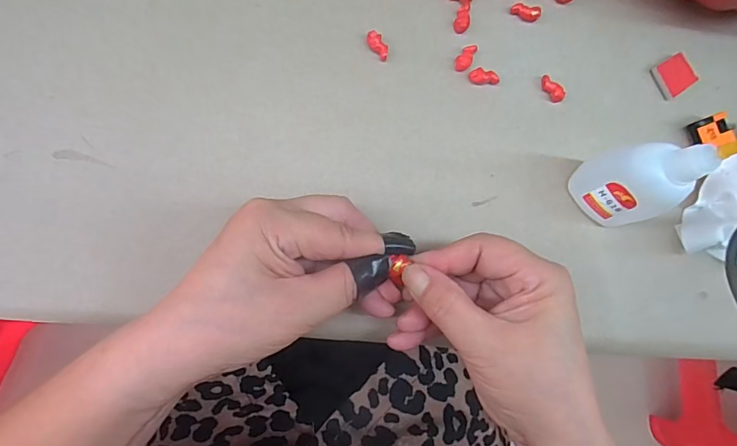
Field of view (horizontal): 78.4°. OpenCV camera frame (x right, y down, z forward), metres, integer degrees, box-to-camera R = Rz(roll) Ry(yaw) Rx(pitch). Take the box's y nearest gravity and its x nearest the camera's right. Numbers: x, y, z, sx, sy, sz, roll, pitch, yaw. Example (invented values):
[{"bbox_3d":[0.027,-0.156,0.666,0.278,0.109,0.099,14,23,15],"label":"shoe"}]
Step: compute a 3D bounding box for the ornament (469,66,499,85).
[{"bbox_3d":[0.072,-0.090,0.280,0.019,0.005,0.009,7,84,-7],"label":"ornament"}]

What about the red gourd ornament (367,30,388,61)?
[{"bbox_3d":[0.006,-0.106,0.271,0.009,0.006,0.018,-38,91,-9],"label":"red gourd ornament"}]

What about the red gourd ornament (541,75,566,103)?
[{"bbox_3d":[0.116,-0.085,0.286,0.009,0.008,0.019,-38,91,-9],"label":"red gourd ornament"}]

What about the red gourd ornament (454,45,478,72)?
[{"bbox_3d":[0.060,-0.102,0.279,0.010,0.004,0.018,35,81,-4],"label":"red gourd ornament"}]

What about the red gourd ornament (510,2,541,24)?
[{"bbox_3d":[0.100,-0.135,0.288,0.019,0.006,0.008,19,83,7],"label":"red gourd ornament"}]

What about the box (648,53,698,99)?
[{"bbox_3d":[0.204,-0.098,0.301,0.026,0.006,0.024,-30,90,-9],"label":"box"}]

